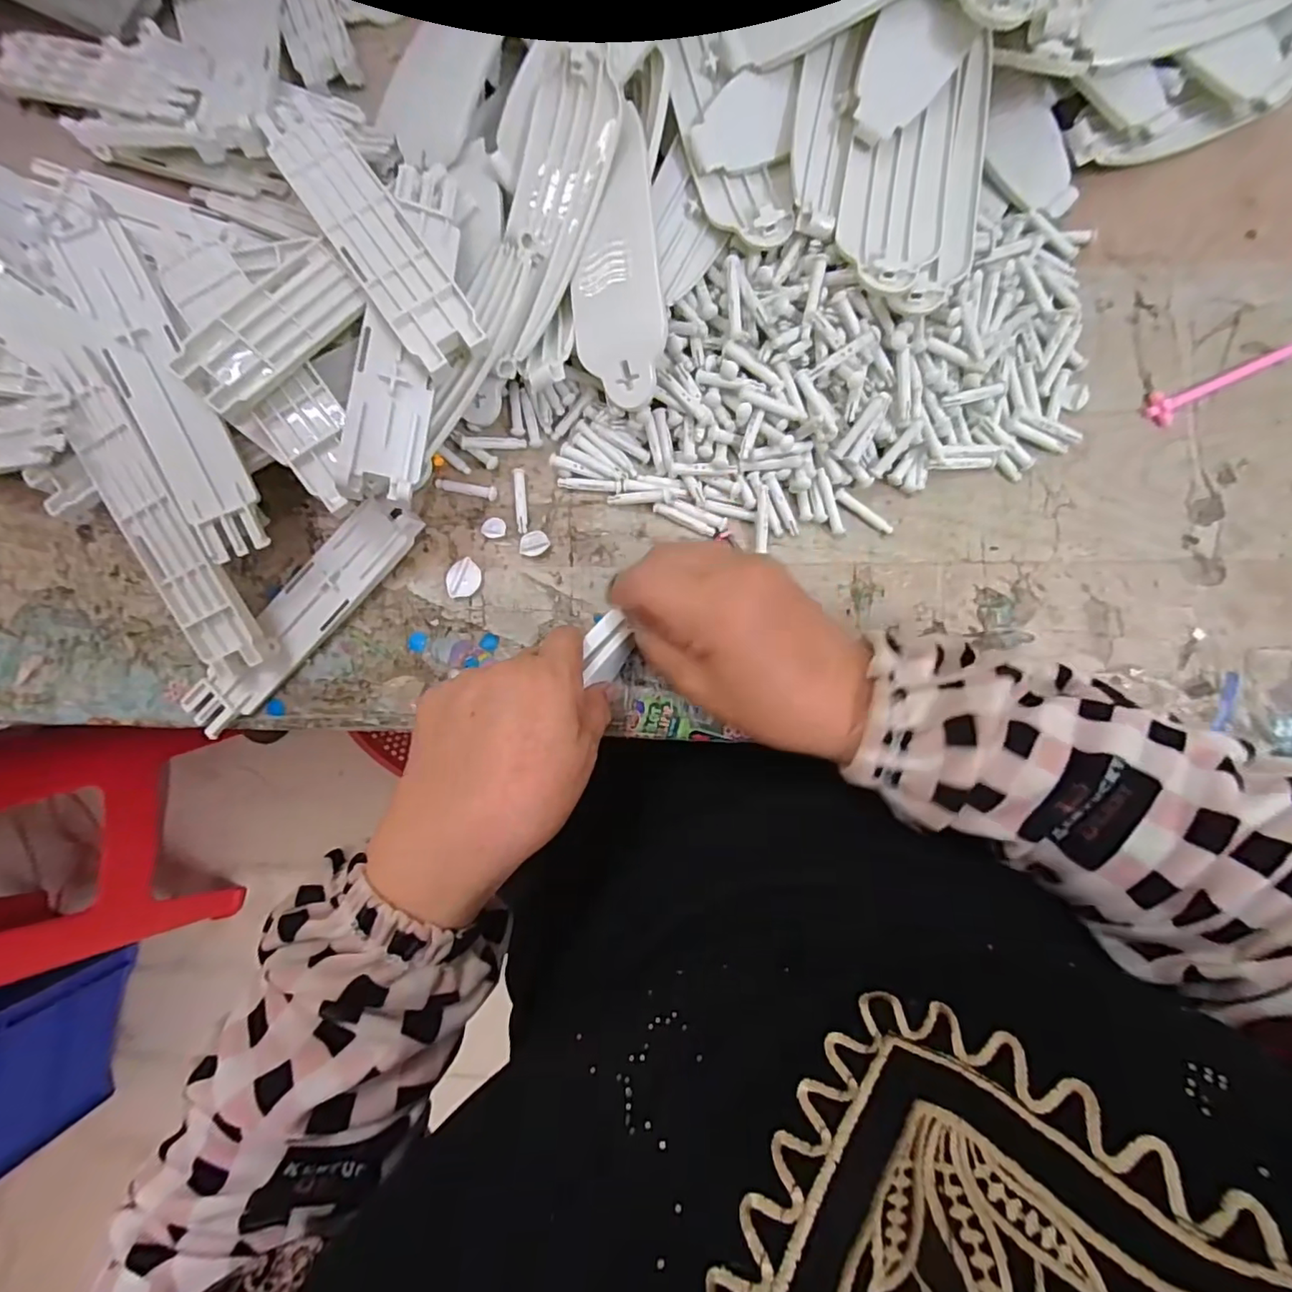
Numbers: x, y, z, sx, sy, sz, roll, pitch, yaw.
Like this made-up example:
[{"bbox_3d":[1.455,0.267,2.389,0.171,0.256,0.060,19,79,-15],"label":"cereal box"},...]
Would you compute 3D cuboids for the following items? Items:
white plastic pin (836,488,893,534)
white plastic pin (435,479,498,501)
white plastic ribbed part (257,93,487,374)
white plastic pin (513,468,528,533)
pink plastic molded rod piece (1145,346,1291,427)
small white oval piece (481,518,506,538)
[{"bbox_3d":[0.127,-0.078,0.330,0.039,0.004,0.007,38,111,1],"label":"white plastic pin"},{"bbox_3d":[-0.112,-0.097,0.350,0.039,0.008,0.008,11,86,5],"label":"white plastic pin"},{"bbox_3d":[-0.146,-0.220,0.295,0.039,0.012,0.183,-35,85,1],"label":"white plastic ribbed part"},{"bbox_3d":[-0.077,-0.089,0.347,0.007,0.008,0.040,-5,85,4],"label":"white plastic pin"},{"bbox_3d":[0.320,-0.148,0.315,0.085,0.006,0.019,-26,84,1],"label":"pink plastic molded rod piece"},{"bbox_3d":[-0.093,-0.073,0.349,0.014,0.004,0.013,19,86,6],"label":"small white oval piece"}]

